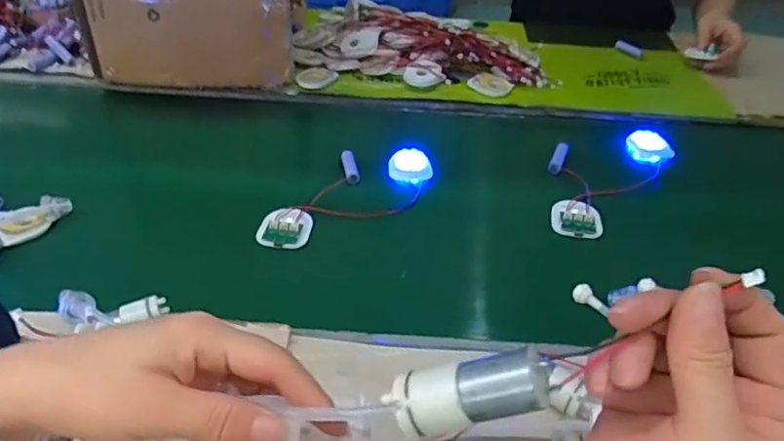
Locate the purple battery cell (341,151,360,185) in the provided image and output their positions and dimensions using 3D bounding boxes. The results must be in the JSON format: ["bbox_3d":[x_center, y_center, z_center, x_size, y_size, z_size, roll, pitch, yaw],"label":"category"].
[{"bbox_3d":[-0.047,-0.060,0.678,0.015,0.014,0.050,-5,37,-10],"label":"purple battery cell"}]

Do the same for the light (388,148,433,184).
[{"bbox_3d":[0.021,-0.061,0.684,0.048,0.016,0.053,1,39,-2],"label":"light"}]

